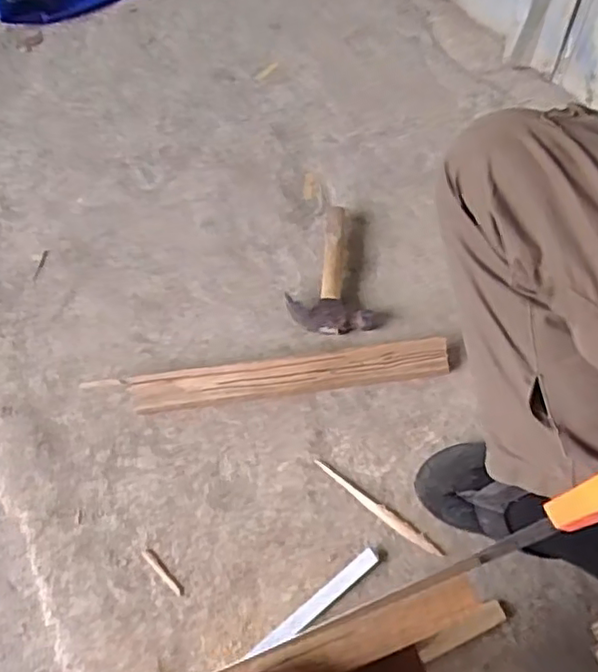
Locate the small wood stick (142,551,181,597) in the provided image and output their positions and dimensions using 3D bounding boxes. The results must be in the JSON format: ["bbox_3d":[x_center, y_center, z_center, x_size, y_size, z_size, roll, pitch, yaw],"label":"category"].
[{"bbox_3d":[-0.161,0.278,0.730,0.011,0.004,0.068,-41,67,-20],"label":"small wood stick"}]

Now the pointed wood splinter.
[{"bbox_3d":[0.095,0.209,0.763,0.182,0.006,0.016,35,67,19],"label":"pointed wood splinter"}]

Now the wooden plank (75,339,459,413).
[{"bbox_3d":[-0.037,0.058,0.849,0.490,0.041,0.051,-7,60,-3],"label":"wooden plank"}]

